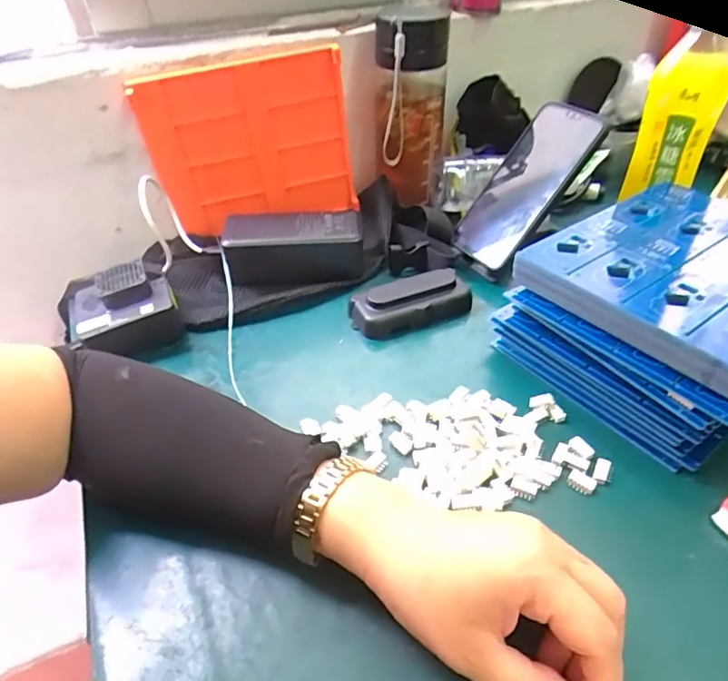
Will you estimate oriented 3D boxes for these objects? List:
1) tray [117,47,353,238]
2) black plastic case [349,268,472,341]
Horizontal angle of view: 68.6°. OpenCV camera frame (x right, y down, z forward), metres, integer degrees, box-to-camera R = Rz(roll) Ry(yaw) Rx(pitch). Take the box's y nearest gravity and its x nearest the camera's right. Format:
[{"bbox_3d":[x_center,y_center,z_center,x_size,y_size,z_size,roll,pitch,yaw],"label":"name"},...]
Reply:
[{"bbox_3d":[-0.108,-0.185,0.516,0.189,0.152,0.026,-12,41,-10],"label":"tray"},{"bbox_3d":[0.042,-0.033,0.463,0.102,0.032,0.045,-16,42,-15],"label":"black plastic case"}]

